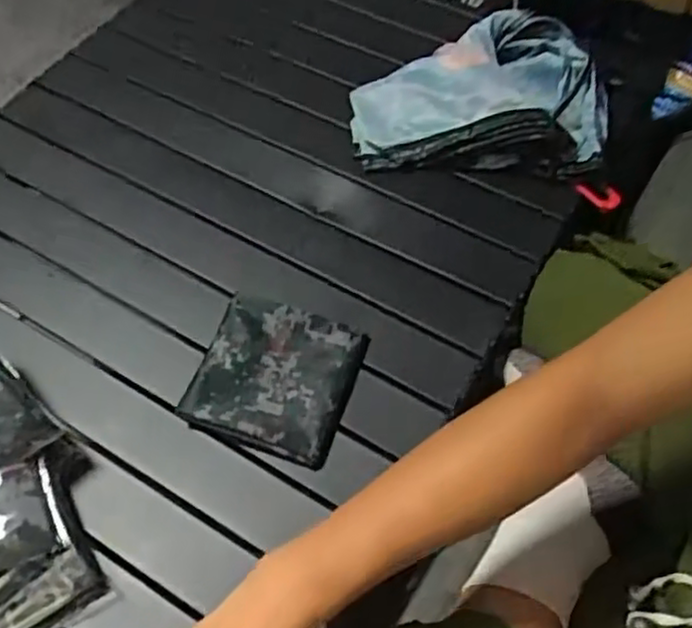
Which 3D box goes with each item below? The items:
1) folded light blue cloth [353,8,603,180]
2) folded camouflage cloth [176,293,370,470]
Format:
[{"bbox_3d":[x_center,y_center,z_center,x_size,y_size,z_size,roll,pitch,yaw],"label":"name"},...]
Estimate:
[{"bbox_3d":[0.132,-0.214,0.736,0.246,0.075,0.150,4,58,4],"label":"folded light blue cloth"},{"bbox_3d":[-0.059,0.053,0.608,0.124,0.024,0.125,15,59,10],"label":"folded camouflage cloth"}]

